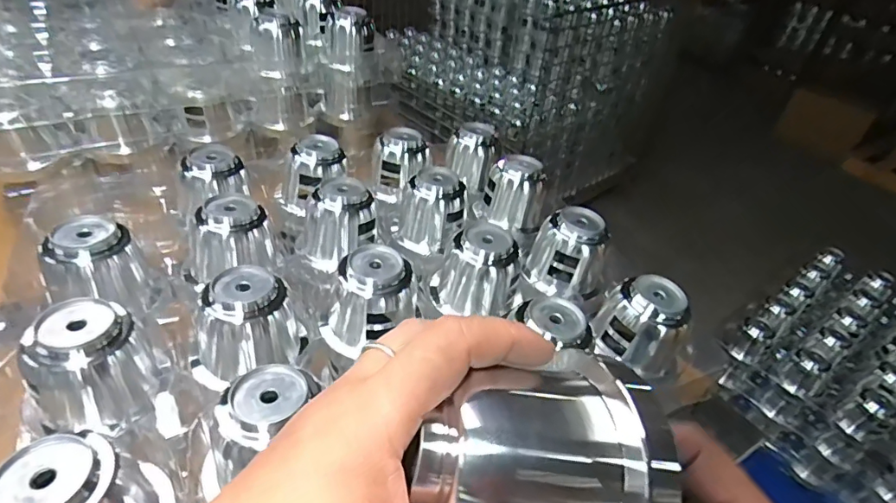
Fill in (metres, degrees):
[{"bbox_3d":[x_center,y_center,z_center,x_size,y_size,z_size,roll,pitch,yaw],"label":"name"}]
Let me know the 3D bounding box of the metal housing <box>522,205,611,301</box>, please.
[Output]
[{"bbox_3d":[0.121,0.001,0.508,0.073,0.072,0.063,24,40,19],"label":"metal housing"}]

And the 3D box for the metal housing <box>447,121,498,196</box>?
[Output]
[{"bbox_3d":[0.033,-0.122,0.650,0.058,0.069,0.060,27,42,23],"label":"metal housing"}]

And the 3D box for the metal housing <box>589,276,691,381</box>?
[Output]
[{"bbox_3d":[0.167,0.062,0.437,0.069,0.065,0.062,26,41,22],"label":"metal housing"}]

